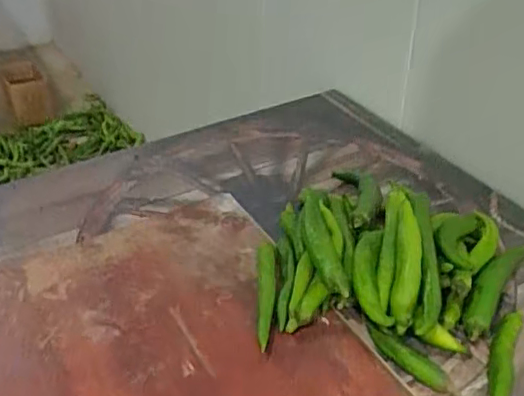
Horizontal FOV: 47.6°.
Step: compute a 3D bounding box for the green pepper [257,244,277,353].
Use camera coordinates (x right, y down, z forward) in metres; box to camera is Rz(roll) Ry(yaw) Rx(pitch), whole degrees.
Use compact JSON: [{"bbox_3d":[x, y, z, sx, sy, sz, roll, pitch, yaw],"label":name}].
[{"bbox_3d":[0.005,0.086,0.565,0.018,0.016,0.132,0,33,0],"label":"green pepper"}]

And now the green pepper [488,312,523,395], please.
[{"bbox_3d":[0.205,0.141,0.493,0.031,0.018,0.136,9,34,13],"label":"green pepper"}]

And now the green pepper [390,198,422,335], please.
[{"bbox_3d":[0.133,0.058,0.546,0.024,0.019,0.127,6,56,9],"label":"green pepper"}]

